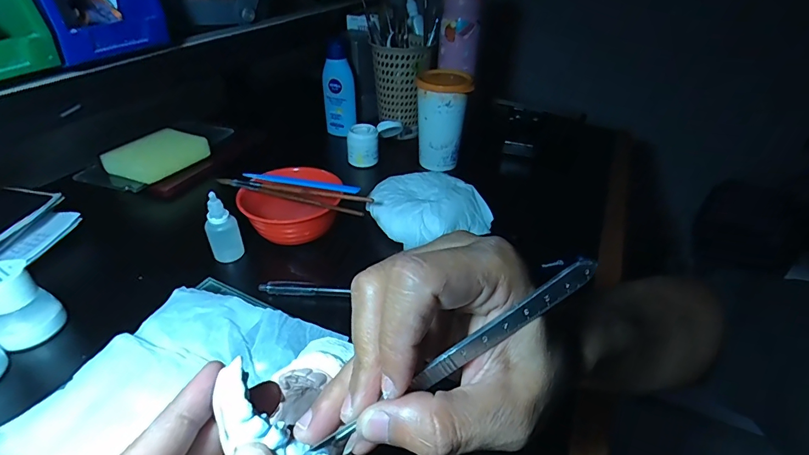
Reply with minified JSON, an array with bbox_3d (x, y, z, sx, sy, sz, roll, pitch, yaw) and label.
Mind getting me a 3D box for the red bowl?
[{"bbox_3d":[-0.125,-0.023,0.466,0.109,0.049,0.090,-6,37,-11],"label":"red bowl"}]

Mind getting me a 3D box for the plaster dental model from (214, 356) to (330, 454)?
[{"bbox_3d":[-0.054,0.078,0.162,0.052,0.012,0.019,46,44,-3],"label":"plaster dental model"}]

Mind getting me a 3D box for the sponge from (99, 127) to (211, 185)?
[{"bbox_3d":[-0.332,-0.098,0.568,0.073,0.029,0.107,21,40,23],"label":"sponge"}]

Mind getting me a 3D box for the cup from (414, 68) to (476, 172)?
[{"bbox_3d":[0.053,-0.151,0.596,0.069,0.122,0.073,7,37,5],"label":"cup"}]

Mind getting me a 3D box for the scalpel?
[{"bbox_3d":[0.022,0.051,0.168,0.129,0.011,0.004,-33,44,-3],"label":"scalpel"}]

